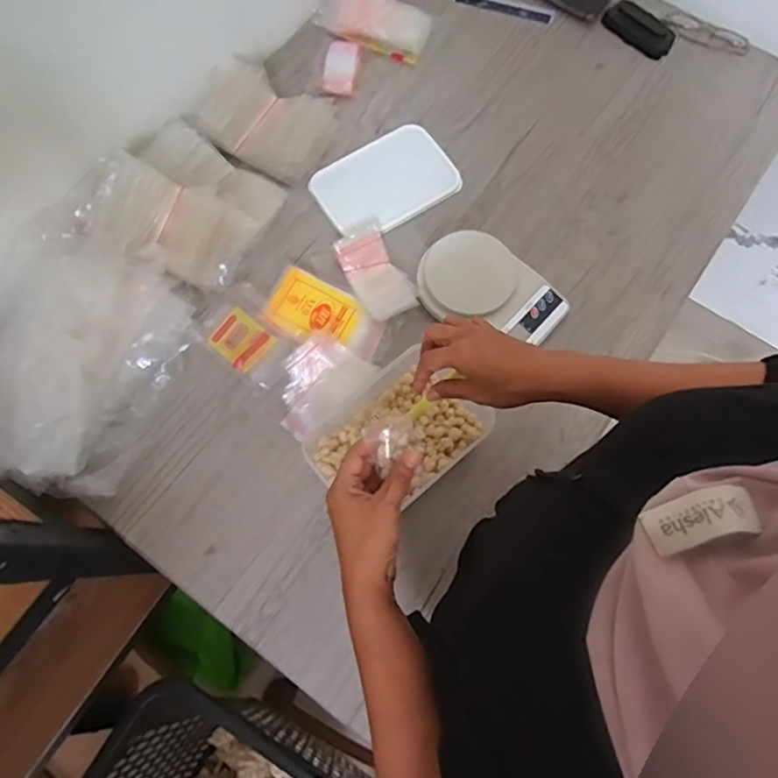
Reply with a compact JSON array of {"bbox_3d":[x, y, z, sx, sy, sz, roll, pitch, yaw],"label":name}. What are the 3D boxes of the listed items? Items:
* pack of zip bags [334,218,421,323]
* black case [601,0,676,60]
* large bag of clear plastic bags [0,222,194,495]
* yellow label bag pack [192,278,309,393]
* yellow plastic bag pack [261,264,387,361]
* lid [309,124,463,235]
[{"bbox_3d":[-0.016,-0.146,0.704,0.064,0.023,0.124,-26,75,-8],"label":"pack of zip bags"},{"bbox_3d":[0.371,-0.536,0.826,0.109,0.017,0.054,41,77,11],"label":"black case"},{"bbox_3d":[-0.360,-0.039,0.633,0.202,0.119,0.285,27,75,7],"label":"large bag of clear plastic bags"},{"bbox_3d":[-0.172,-0.069,0.681,0.126,0.014,0.088,42,78,11],"label":"yellow label bag pack"},{"bbox_3d":[-0.078,-0.092,0.691,0.146,0.013,0.081,29,75,8],"label":"yellow plastic bag pack"},{"bbox_3d":[-0.003,-0.283,0.757,0.185,0.013,0.117,-32,76,-9],"label":"lid"}]

